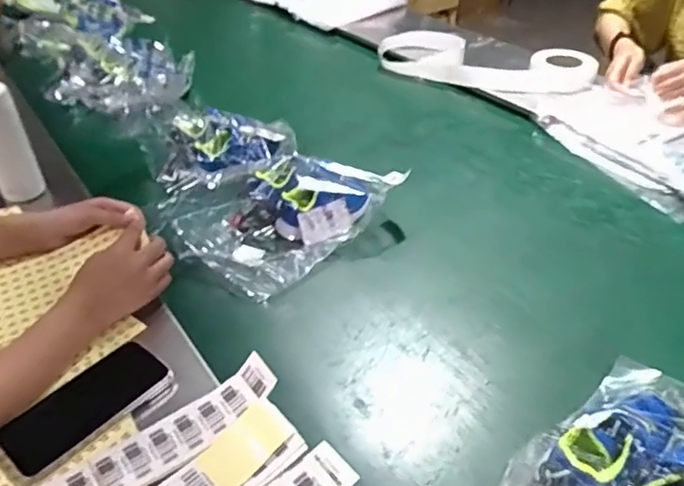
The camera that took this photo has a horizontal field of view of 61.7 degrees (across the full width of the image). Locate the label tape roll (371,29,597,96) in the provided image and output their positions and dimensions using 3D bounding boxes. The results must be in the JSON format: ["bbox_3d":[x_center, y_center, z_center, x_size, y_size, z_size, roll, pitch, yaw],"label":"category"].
[{"bbox_3d":[0.292,-0.391,1.245,0.478,0.063,0.146,18,42,23],"label":"label tape roll"}]

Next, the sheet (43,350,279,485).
[{"bbox_3d":[-0.212,0.208,0.517,0.340,0.018,0.055,-27,47,-26],"label":"sheet"}]

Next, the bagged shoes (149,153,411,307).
[{"bbox_3d":[-0.079,-0.049,0.830,0.315,0.097,0.179,-31,47,-33],"label":"bagged shoes"}]

